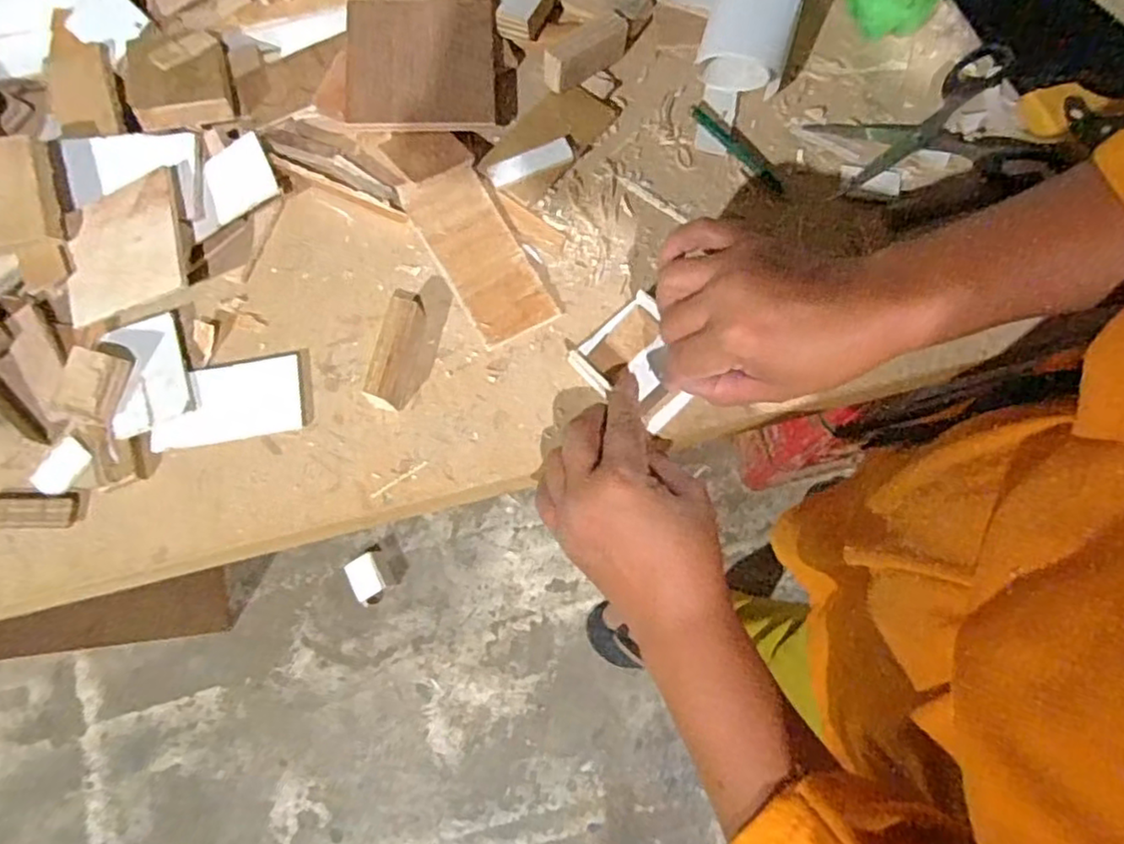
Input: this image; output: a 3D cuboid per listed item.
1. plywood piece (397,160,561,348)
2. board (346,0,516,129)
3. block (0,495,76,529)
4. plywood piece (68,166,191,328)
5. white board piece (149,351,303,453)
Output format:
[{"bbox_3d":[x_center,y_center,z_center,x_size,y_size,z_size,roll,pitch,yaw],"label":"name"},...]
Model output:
[{"bbox_3d":[-0.055,-0.112,0.440,0.055,0.006,0.125,-28,82,-10],"label":"plywood piece"},{"bbox_3d":[-0.093,-0.253,0.469,0.113,0.012,0.101,-5,81,-9],"label":"board"},{"bbox_3d":[-0.345,0.058,0.431,0.062,0.008,0.021,-1,78,6],"label":"block"},{"bbox_3d":[-0.290,-0.115,0.443,0.095,0.008,0.082,-14,83,17],"label":"plywood piece"},{"bbox_3d":[-0.218,-0.014,0.436,0.095,0.005,0.049,-10,77,4],"label":"white board piece"}]

